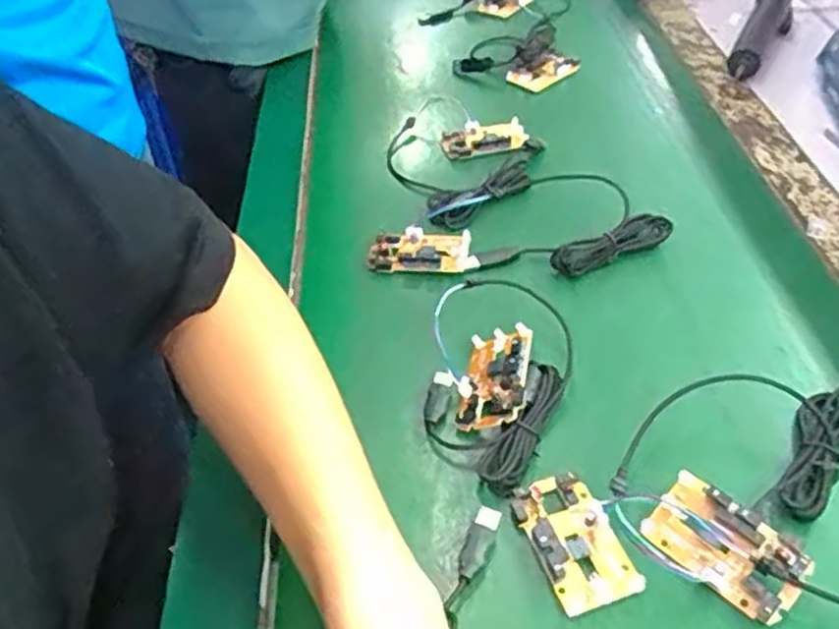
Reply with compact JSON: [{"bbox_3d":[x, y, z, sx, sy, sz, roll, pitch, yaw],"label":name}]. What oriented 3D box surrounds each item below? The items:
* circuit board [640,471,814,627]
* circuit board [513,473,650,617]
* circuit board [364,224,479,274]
[{"bbox_3d":[0.162,0.123,0.397,0.080,0.010,0.047,37,87,36],"label":"circuit board"},{"bbox_3d":[0.083,0.121,0.405,0.043,0.011,0.077,-17,46,-14],"label":"circuit board"},{"bbox_3d":[0.003,-0.051,0.587,0.084,0.012,0.046,7,45,10],"label":"circuit board"}]

